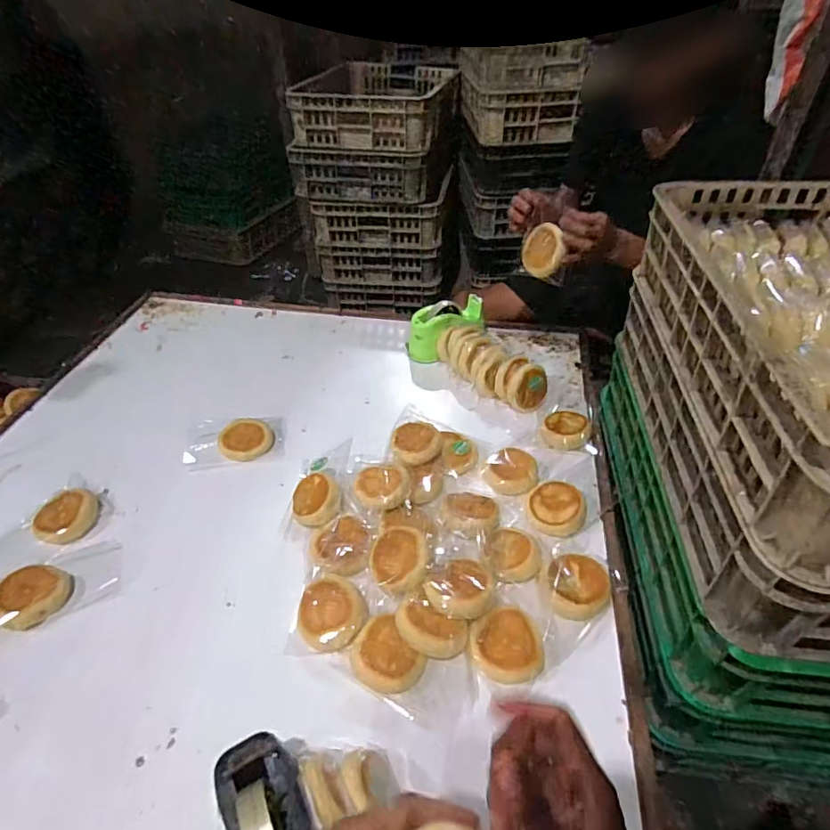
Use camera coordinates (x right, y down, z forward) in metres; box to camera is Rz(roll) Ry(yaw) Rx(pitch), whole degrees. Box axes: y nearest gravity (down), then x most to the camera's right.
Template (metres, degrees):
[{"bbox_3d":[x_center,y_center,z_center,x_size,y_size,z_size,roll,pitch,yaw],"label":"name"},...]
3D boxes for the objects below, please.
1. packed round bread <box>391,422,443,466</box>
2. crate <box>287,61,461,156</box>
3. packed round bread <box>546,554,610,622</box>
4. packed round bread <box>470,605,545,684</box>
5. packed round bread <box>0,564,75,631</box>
[{"bbox_3d":[0.005,0.058,0.929,0.099,0.042,0.086,-11,43,-9],"label":"packed round bread"},{"bbox_3d":[-0.104,-1.022,1.648,0.469,0.149,0.531,4,43,8],"label":"crate"},{"bbox_3d":[0.239,0.248,0.726,0.090,0.028,0.091,-1,42,1],"label":"packed round bread"},{"bbox_3d":[0.121,0.300,0.663,0.091,0.034,0.089,-1,42,1],"label":"packed round bread"},{"bbox_3d":[-0.589,0.278,0.768,0.105,0.032,0.093,6,43,10],"label":"packed round bread"}]

